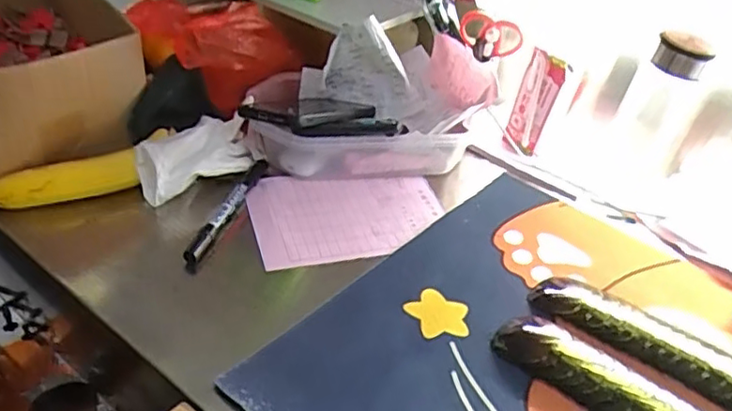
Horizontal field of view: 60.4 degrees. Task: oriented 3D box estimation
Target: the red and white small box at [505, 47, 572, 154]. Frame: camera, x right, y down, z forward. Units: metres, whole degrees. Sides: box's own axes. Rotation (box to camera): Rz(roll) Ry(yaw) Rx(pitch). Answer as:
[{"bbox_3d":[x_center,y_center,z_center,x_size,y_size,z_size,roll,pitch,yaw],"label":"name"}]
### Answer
[{"bbox_3d":[0.204,-0.120,0.752,0.055,0.127,0.020,29,42,26],"label":"red and white small box"}]

